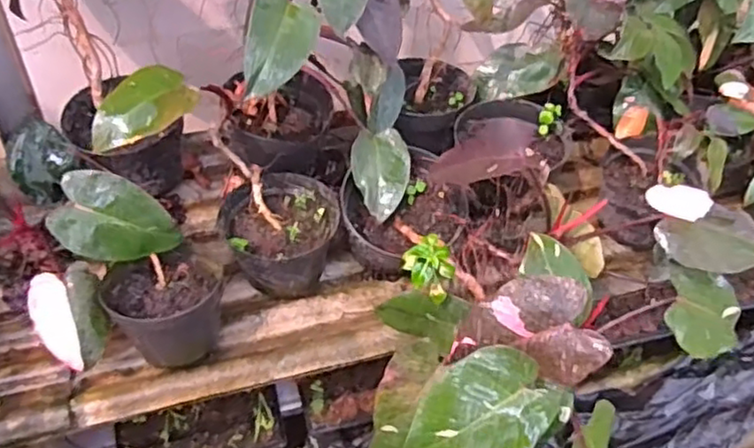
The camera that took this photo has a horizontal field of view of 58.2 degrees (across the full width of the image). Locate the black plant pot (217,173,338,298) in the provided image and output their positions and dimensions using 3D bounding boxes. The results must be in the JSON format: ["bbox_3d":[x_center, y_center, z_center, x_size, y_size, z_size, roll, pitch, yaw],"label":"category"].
[{"bbox_3d":[-0.144,0.021,1.043,0.169,0.113,0.164,2,50,-3],"label":"black plant pot"}]

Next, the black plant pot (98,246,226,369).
[{"bbox_3d":[-0.294,0.111,0.961,0.154,0.103,0.144,2,50,-3],"label":"black plant pot"}]

